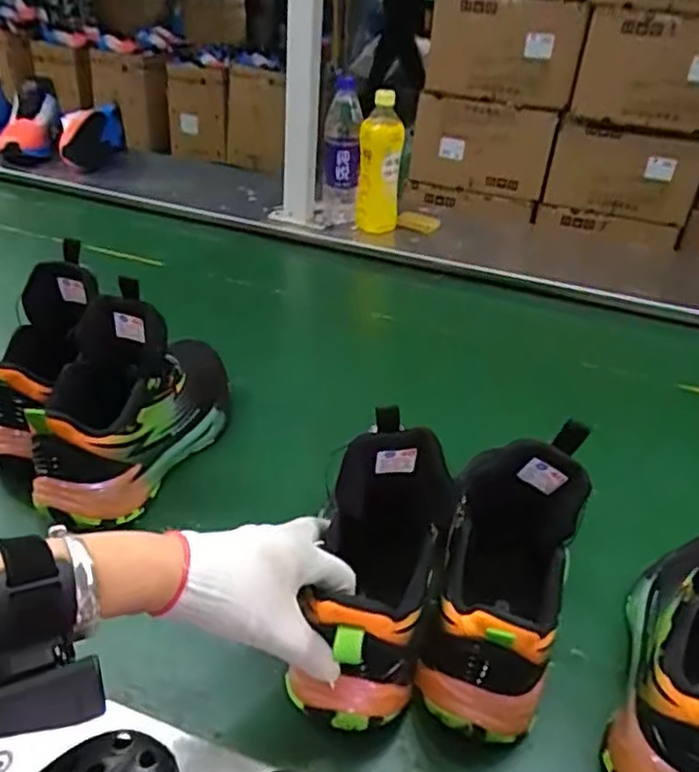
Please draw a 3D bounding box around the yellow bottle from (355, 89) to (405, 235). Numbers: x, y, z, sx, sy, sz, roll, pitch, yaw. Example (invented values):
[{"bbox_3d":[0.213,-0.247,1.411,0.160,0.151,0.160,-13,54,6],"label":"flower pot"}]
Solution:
[{"bbox_3d":[0.050,-0.360,1.118,0.069,0.226,0.057,7,32,2],"label":"yellow bottle"}]

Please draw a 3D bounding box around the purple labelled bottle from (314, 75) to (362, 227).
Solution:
[{"bbox_3d":[-0.018,-0.387,1.144,0.069,0.219,0.064,3,32,-4],"label":"purple labelled bottle"}]

